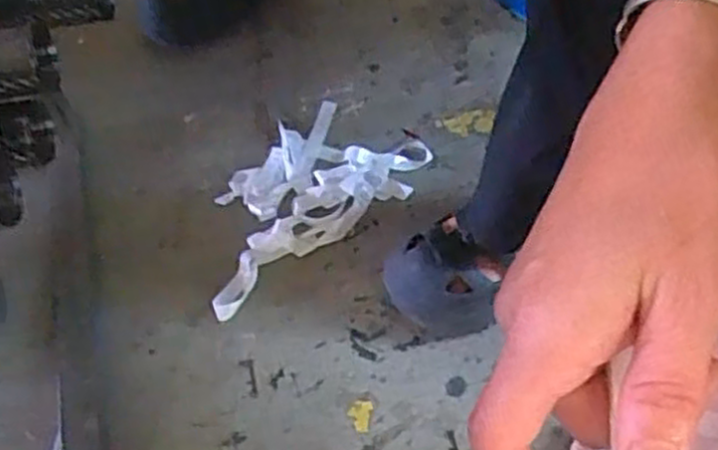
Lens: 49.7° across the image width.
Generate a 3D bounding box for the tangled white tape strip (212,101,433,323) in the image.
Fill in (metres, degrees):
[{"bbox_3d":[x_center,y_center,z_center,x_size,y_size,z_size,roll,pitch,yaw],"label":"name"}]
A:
[{"bbox_3d":[-0.071,-0.041,0.854,0.281,0.024,0.159,-33,63,-16],"label":"tangled white tape strip"}]

